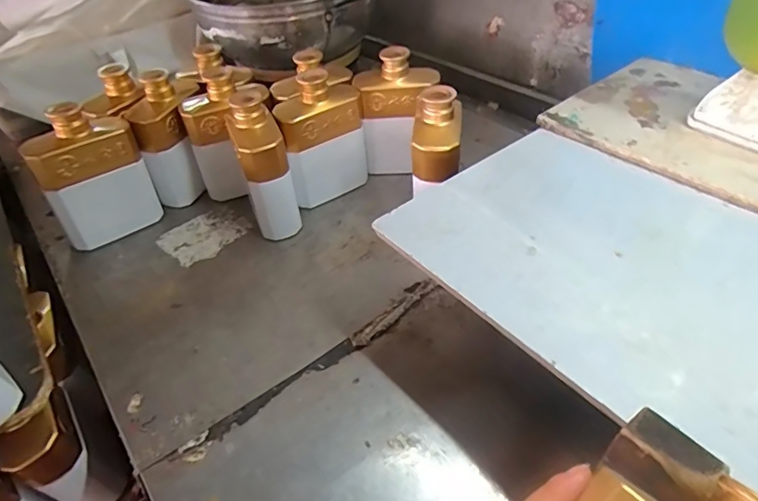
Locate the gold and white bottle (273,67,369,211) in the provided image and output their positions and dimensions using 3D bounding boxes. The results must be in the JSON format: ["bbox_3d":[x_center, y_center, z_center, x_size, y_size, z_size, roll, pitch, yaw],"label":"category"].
[{"bbox_3d":[-0.070,-0.136,0.603,0.108,0.165,0.043,-22,44,-18],"label":"gold and white bottle"}]

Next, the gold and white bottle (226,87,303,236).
[{"bbox_3d":[-0.141,-0.103,0.576,0.055,0.166,0.096,-16,43,-12],"label":"gold and white bottle"}]

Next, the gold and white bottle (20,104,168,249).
[{"bbox_3d":[-0.358,-0.093,0.593,0.118,0.156,0.055,-31,48,-26],"label":"gold and white bottle"}]

